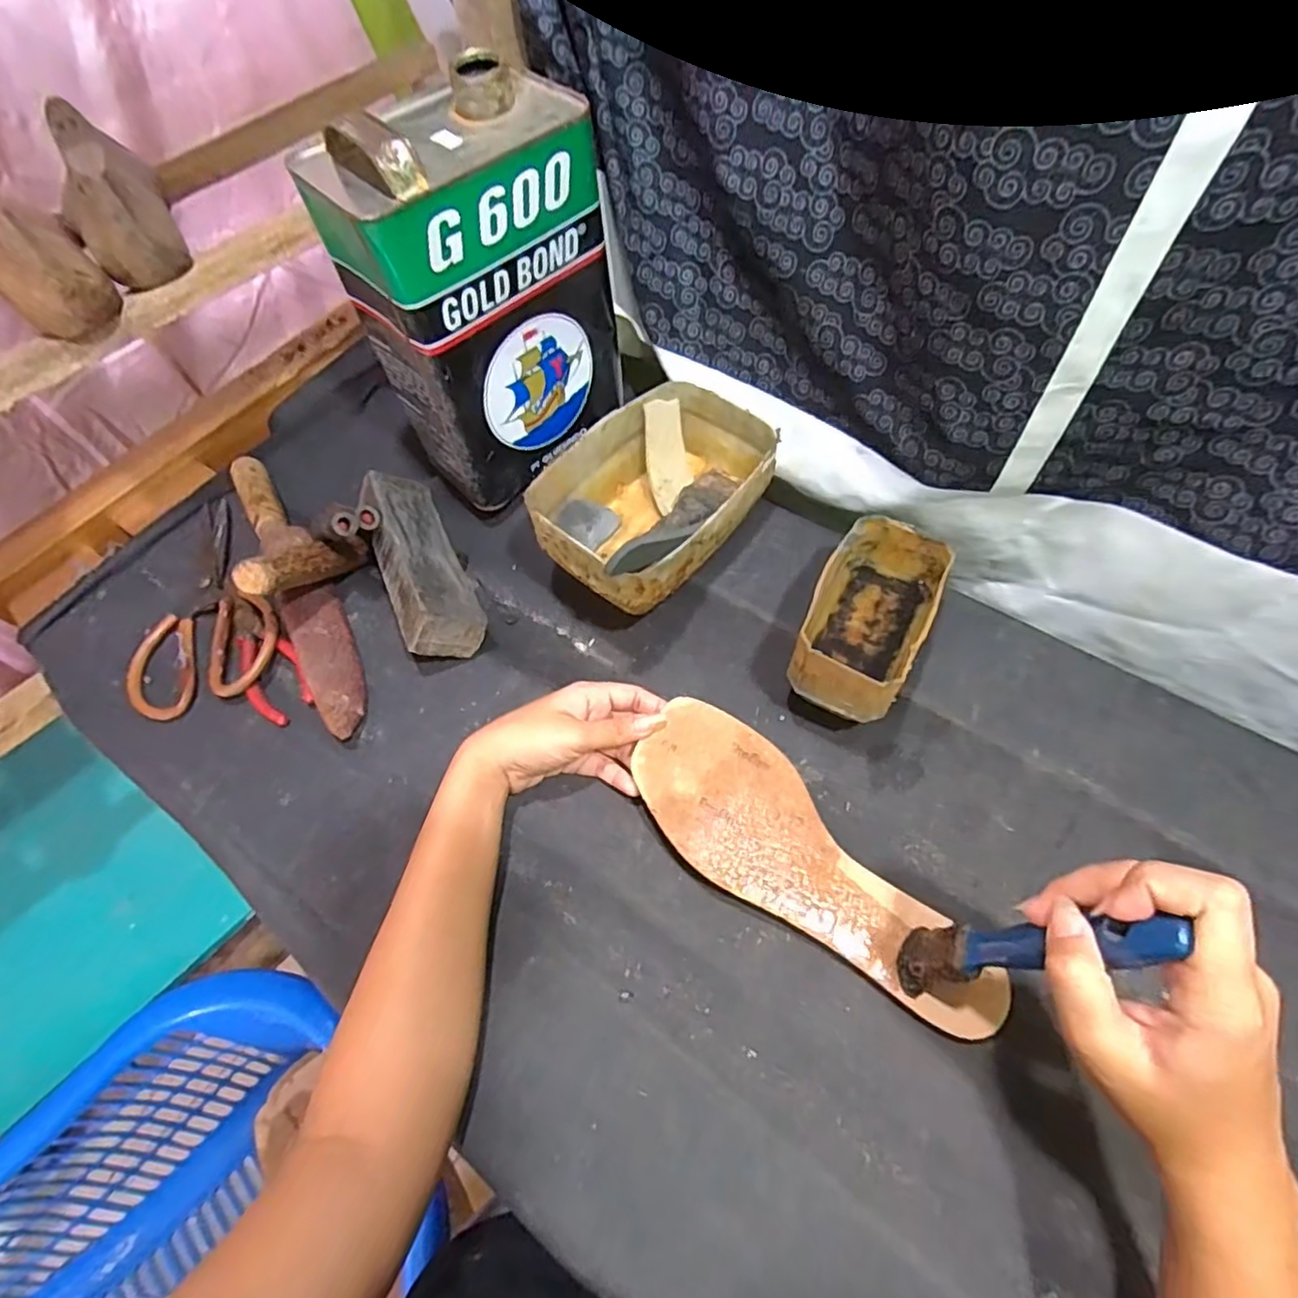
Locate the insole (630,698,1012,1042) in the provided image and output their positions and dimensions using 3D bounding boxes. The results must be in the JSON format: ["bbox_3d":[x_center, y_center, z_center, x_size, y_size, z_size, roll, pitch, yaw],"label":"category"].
[{"bbox_3d":[0.091,0.125,0.375,0.235,0.008,0.082,40,71,18],"label":"insole"}]

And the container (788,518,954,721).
[{"bbox_3d":[0.148,-0.019,0.439,0.071,0.062,0.128,25,63,17],"label":"container"}]

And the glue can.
[{"bbox_3d":[-0.116,-0.249,0.483,0.165,0.236,0.096,-38,64,-19],"label":"glue can"}]

